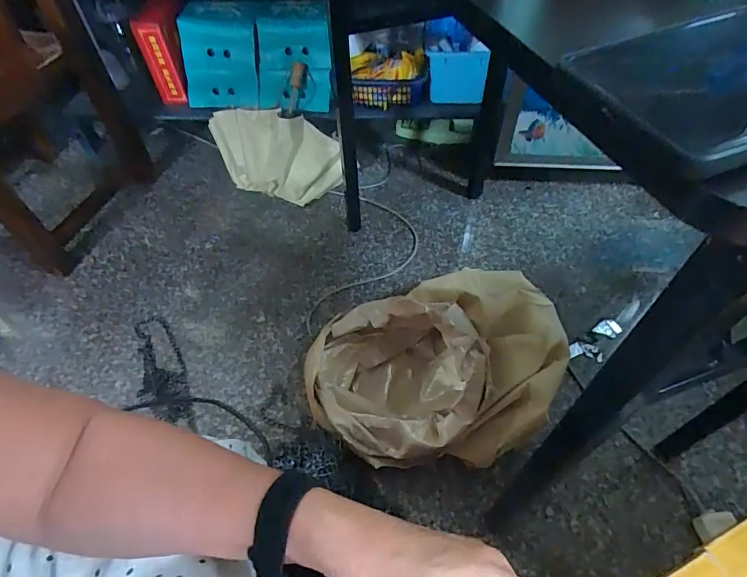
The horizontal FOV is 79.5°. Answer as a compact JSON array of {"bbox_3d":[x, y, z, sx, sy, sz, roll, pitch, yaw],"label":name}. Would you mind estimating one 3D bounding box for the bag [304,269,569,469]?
[{"bbox_3d":[0.111,0.142,0.848,0.473,0.148,0.351,-10,52,-4],"label":"bag"}]

